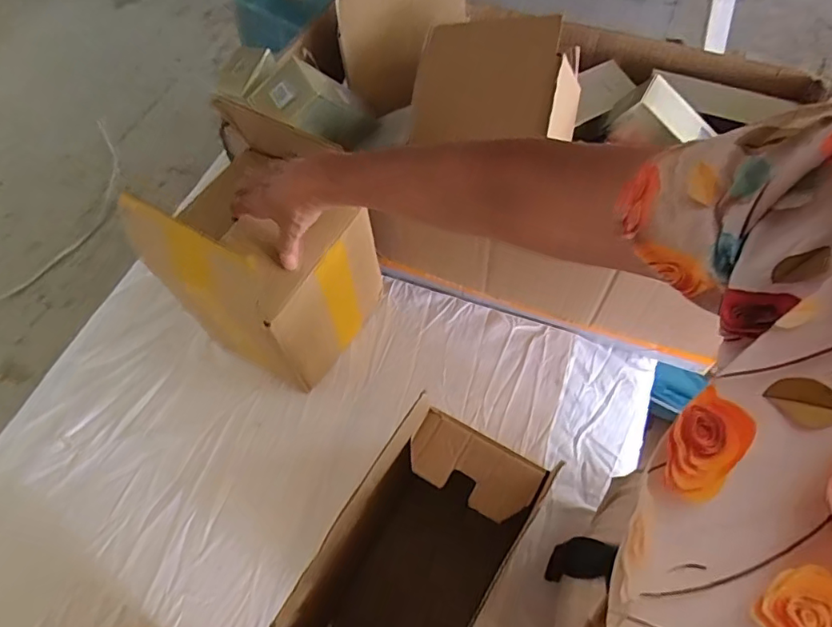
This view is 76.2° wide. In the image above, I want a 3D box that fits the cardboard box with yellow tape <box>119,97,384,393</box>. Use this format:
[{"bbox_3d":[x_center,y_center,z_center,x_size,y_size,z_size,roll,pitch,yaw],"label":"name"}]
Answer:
[{"bbox_3d":[-0.170,-0.068,0.643,0.181,0.281,0.195,27,66,17],"label":"cardboard box with yellow tape"}]

